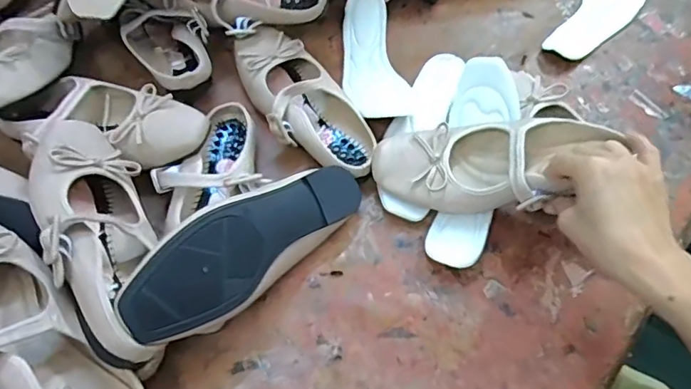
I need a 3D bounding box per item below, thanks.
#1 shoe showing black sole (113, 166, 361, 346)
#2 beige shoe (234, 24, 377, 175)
[{"bbox_3d":[-0.078,0.040,0.425,0.078,0.055,0.235,40,49,20],"label":"shoe showing black sole"},{"bbox_3d":[-0.049,-0.103,0.546,0.090,0.046,0.220,-24,62,-15],"label":"beige shoe"}]

